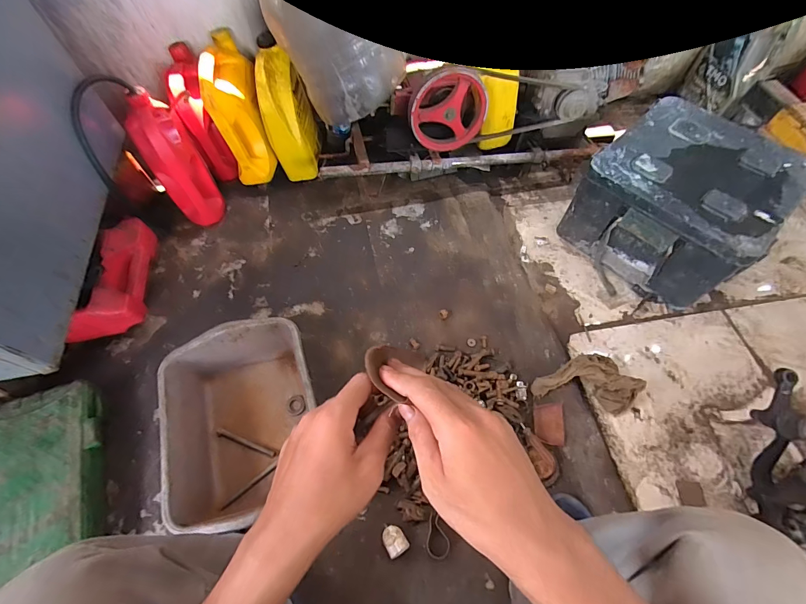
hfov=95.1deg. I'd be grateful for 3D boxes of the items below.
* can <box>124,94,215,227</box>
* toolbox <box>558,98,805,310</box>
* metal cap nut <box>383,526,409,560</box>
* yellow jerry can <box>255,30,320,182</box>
[{"bbox_3d":[-0.552,-0.356,0.934,0.111,0.294,0.175,-9,60,-5],"label":"can"},{"bbox_3d":[0.655,-0.235,0.902,0.401,0.233,0.362,-42,67,-18],"label":"toolbox"},{"bbox_3d":[-0.014,0.412,0.638,0.036,0.032,0.045,-29,64,-13],"label":"metal cap nut"},{"bbox_3d":[-0.305,-0.505,0.994,0.101,0.287,0.170,2,60,2],"label":"yellow jerry can"}]

